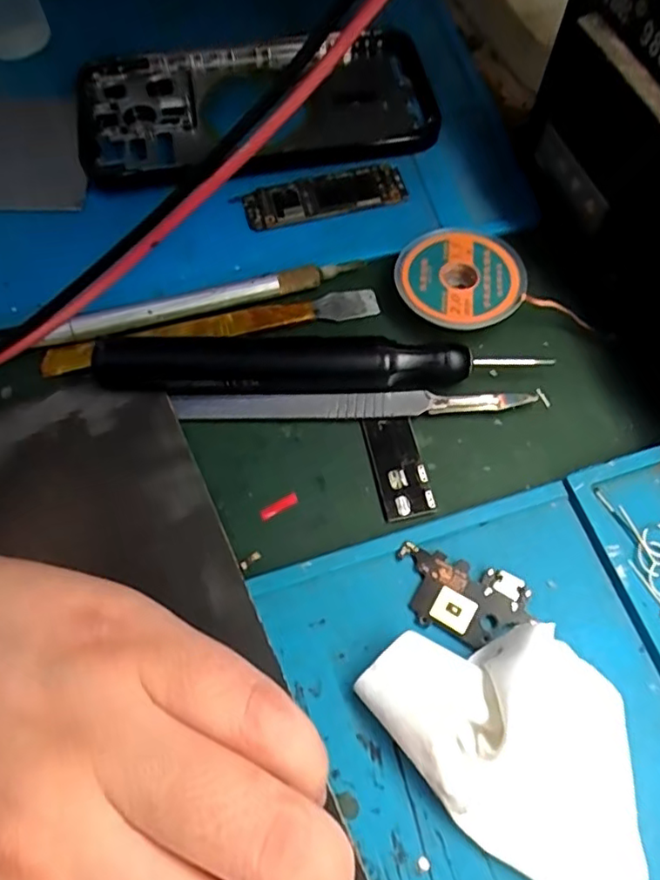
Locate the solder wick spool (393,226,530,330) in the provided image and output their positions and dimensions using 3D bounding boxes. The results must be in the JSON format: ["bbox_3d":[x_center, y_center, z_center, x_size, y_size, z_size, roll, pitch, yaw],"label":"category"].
[{"bbox_3d":[0.046,-0.057,0.212,0.044,0.010,0.041,-1,65,1],"label":"solder wick spool"}]

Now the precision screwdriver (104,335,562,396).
[{"bbox_3d":[-0.006,-0.026,0.198,0.142,0.017,0.017,-2,65,1],"label":"precision screwdriver"}]

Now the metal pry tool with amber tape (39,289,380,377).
[{"bbox_3d":[-0.041,-0.038,0.209,0.118,0.004,0.013,-13,66,-4],"label":"metal pry tool with amber tape"}]

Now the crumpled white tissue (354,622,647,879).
[{"bbox_3d":[0.051,0.077,0.148,0.050,0.021,0.080,-38,68,-14],"label":"crumpled white tissue"}]

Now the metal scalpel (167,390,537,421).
[{"bbox_3d":[0.007,-0.012,0.199,0.118,0.006,0.010,-2,65,1],"label":"metal scalpel"}]

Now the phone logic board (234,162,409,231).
[{"bbox_3d":[-0.002,-0.095,0.230,0.063,0.004,0.020,-12,66,-4],"label":"phone logic board"}]

